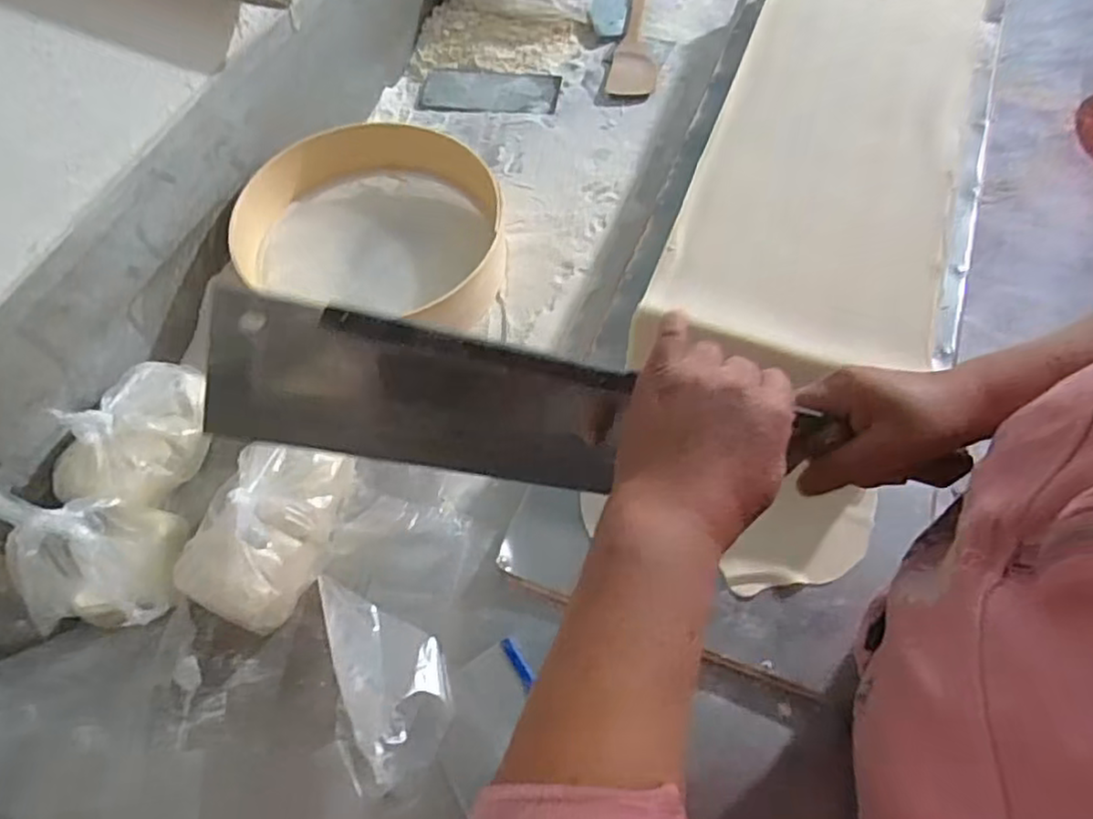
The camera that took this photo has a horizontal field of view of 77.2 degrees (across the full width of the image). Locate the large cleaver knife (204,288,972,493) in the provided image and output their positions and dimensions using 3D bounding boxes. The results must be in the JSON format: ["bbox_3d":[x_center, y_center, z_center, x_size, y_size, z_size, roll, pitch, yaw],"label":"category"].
[{"bbox_3d":[-0.007,0.009,0.386,0.332,0.110,0.018,11,57,-22],"label":"large cleaver knife"}]

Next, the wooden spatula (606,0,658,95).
[{"bbox_3d":[0.147,-0.599,1.037,0.064,0.020,0.377,6,60,8],"label":"wooden spatula"}]

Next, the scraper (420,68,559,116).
[{"bbox_3d":[-0.081,-0.464,0.990,0.196,0.010,0.075,5,60,7],"label":"scraper"}]

